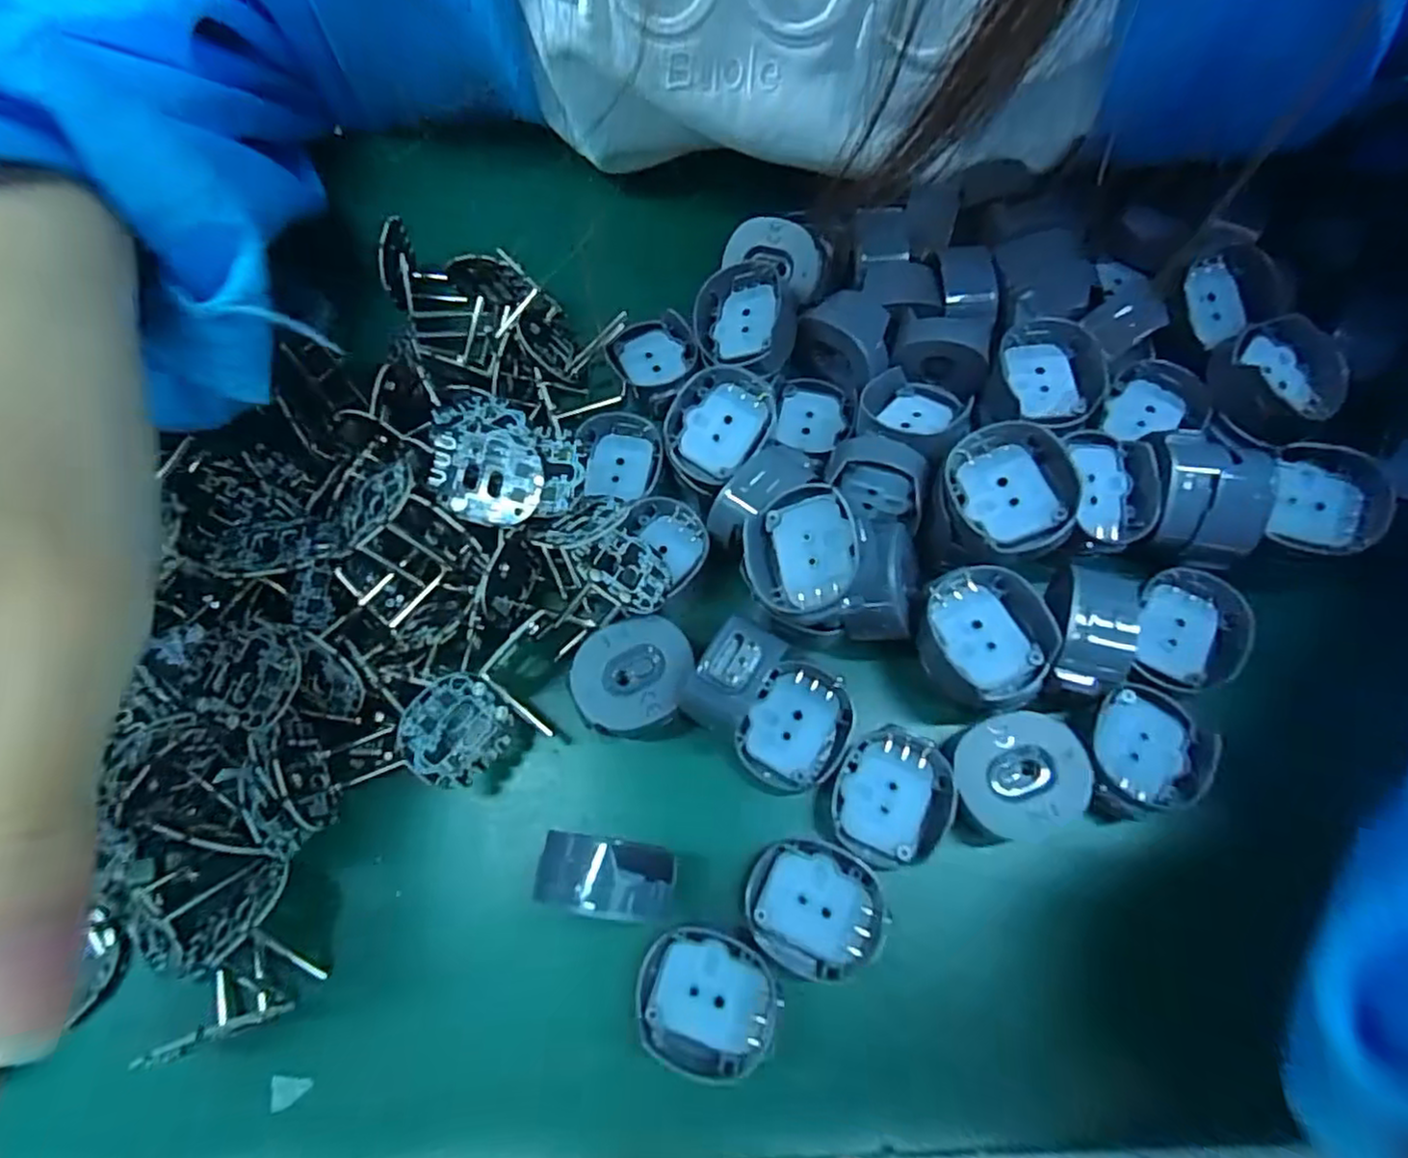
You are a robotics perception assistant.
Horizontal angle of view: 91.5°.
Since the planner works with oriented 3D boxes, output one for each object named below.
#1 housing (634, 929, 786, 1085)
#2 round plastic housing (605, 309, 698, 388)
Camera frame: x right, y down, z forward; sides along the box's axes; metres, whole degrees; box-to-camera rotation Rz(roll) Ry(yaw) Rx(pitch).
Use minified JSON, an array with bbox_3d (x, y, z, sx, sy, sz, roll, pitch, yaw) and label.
[{"bbox_3d":[0.001,0.087,0.143,0.028,0.013,0.025,17,71,8],"label":"housing"},{"bbox_3d":[-0.015,-0.065,0.197,0.025,0.006,0.022,-7,70,0],"label":"round plastic housing"}]

